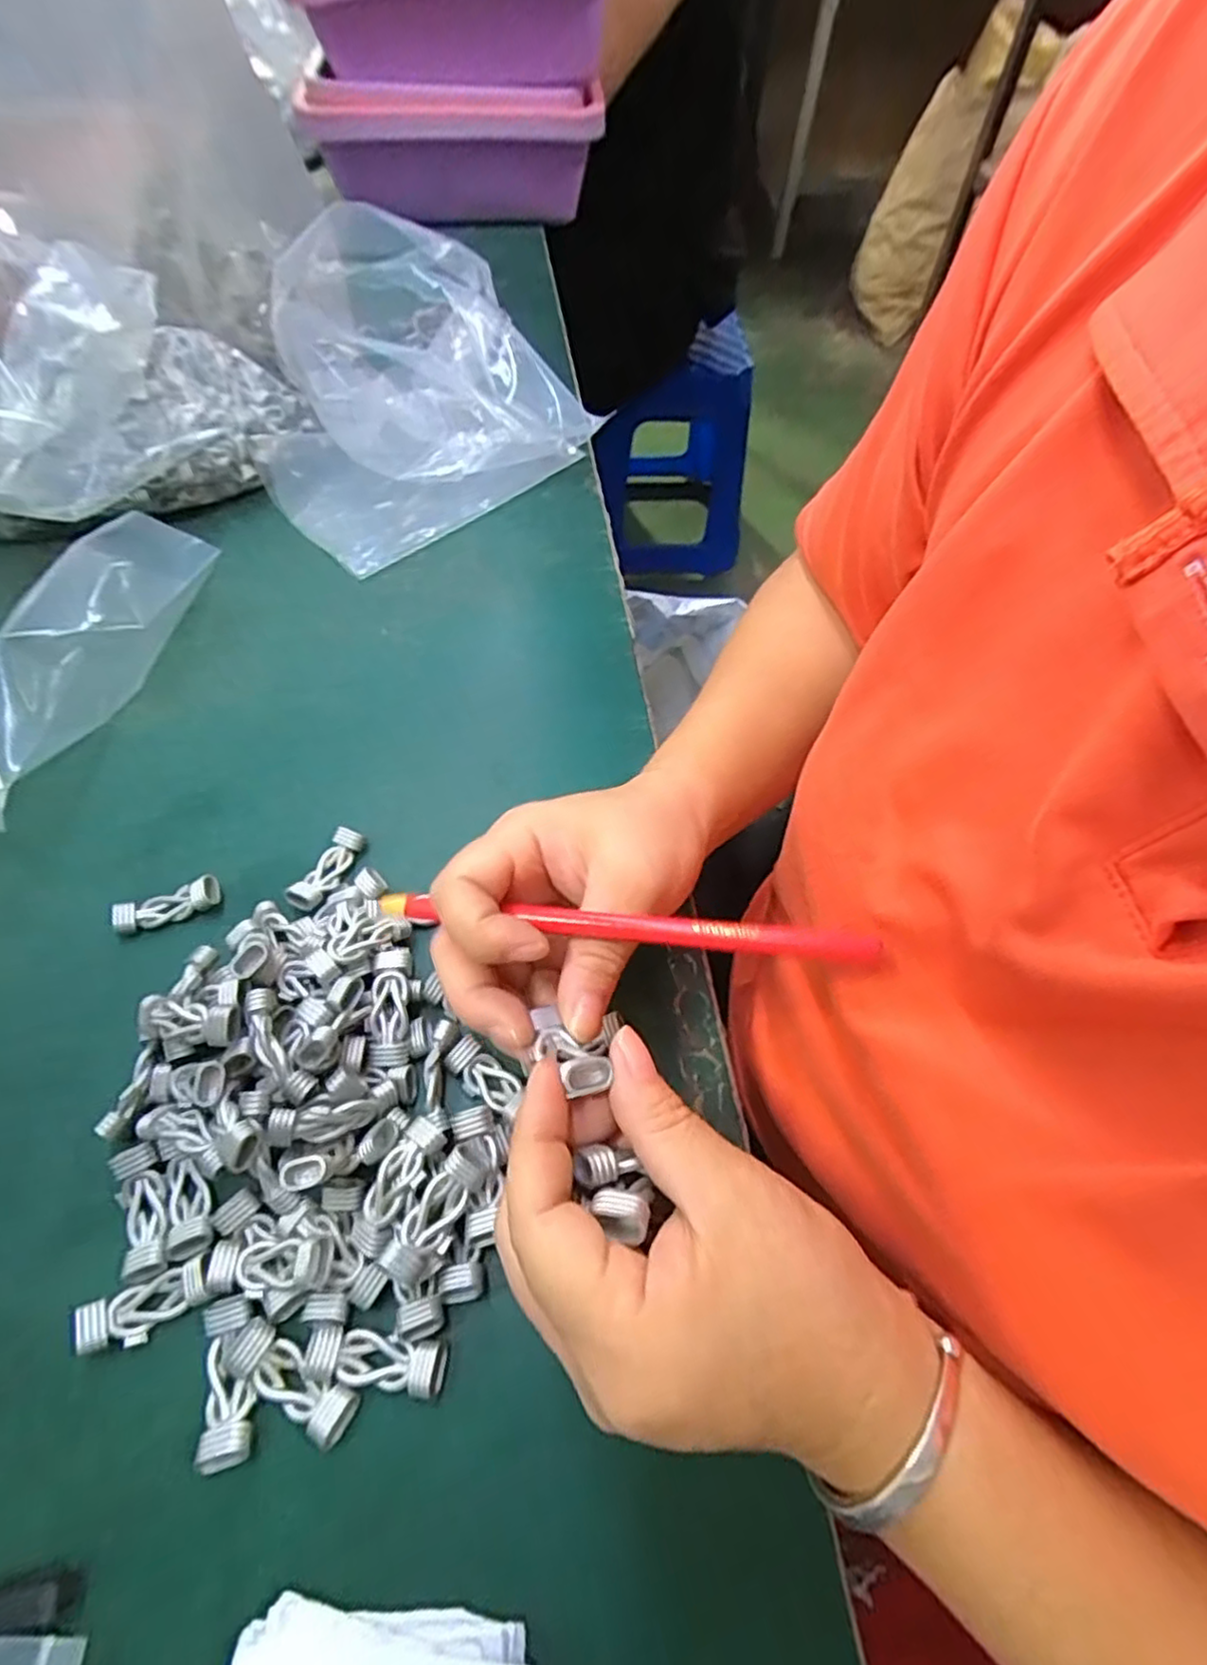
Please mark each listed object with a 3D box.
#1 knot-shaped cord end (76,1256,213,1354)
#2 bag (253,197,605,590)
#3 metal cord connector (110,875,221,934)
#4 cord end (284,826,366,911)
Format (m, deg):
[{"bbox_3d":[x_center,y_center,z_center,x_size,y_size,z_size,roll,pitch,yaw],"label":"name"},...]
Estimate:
[{"bbox_3d":[-0.156,0.164,0.235,0.043,0.015,0.017,-19,61,-12],"label":"knot-shaped cord end"},{"bbox_3d":[-0.150,-0.317,0.474,0.207,0.115,0.228,-35,65,-20],"label":"bag"},{"bbox_3d":[-0.203,0.034,0.315,0.045,0.010,0.015,-16,60,-11],"label":"metal cord connector"},{"bbox_3d":[-0.133,0.019,0.326,0.016,0.015,0.044,20,60,11],"label":"cord end"}]

